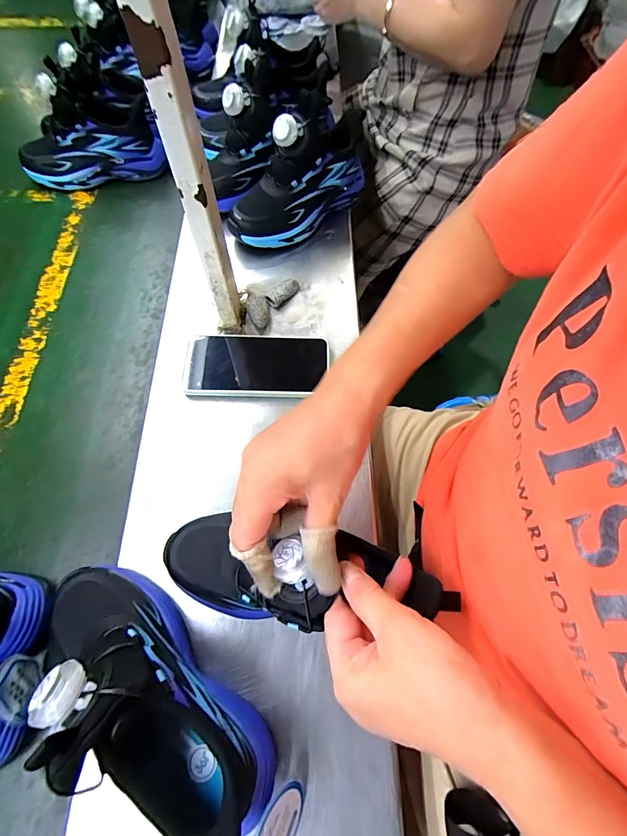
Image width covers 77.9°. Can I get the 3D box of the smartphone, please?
[{"bbox_3d":[-0.065,-0.061,0.438,0.159,0.012,0.081,2,60,0],"label":"smartphone"}]

